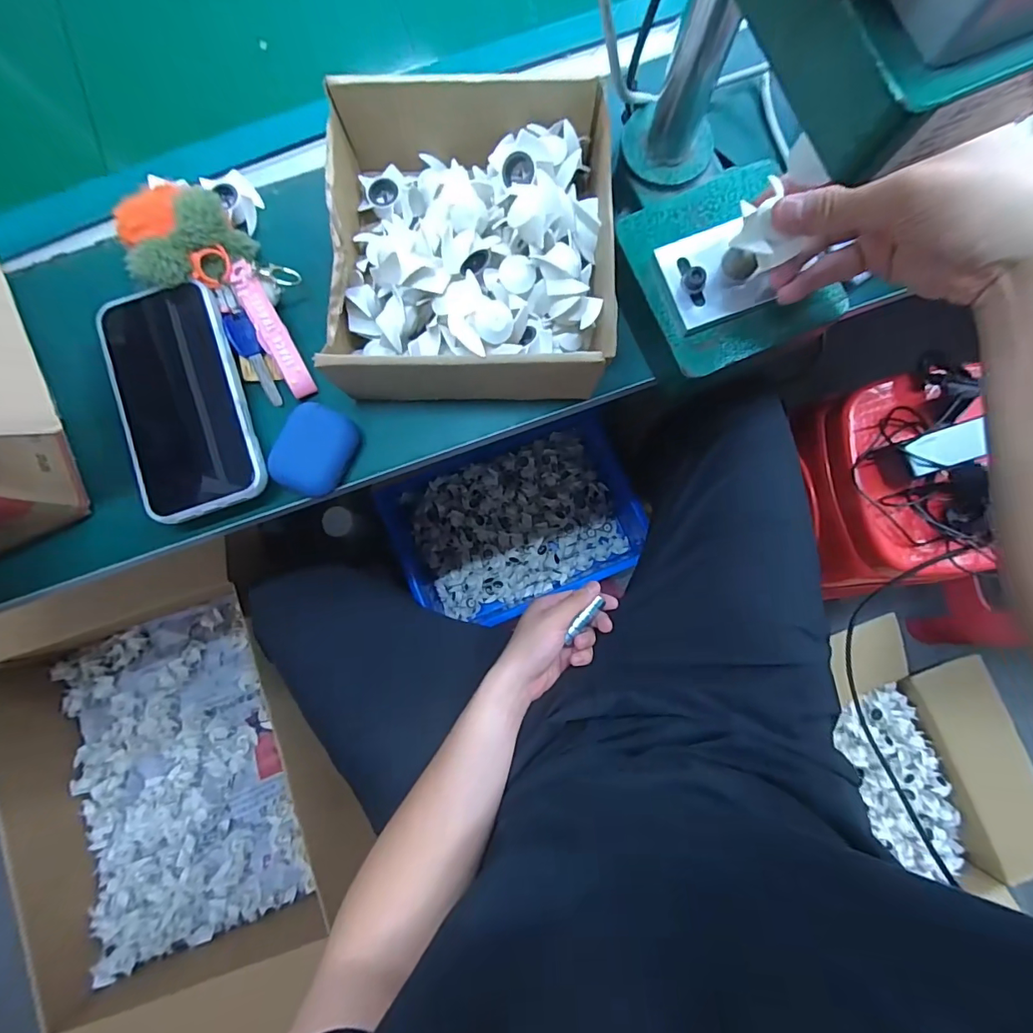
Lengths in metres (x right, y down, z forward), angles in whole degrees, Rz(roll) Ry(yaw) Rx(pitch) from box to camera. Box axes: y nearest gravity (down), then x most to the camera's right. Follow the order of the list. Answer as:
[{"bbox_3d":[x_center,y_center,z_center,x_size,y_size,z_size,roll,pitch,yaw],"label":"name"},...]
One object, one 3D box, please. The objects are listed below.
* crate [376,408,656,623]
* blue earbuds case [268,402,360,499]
[{"bbox_3d":[0.010,0.001,1.016,0.505,0.144,0.360,-20,84,-1],"label":"crate"},{"bbox_3d":[-0.147,-0.048,0.351,0.046,0.019,0.063,25,85,4],"label":"blue earbuds case"}]

